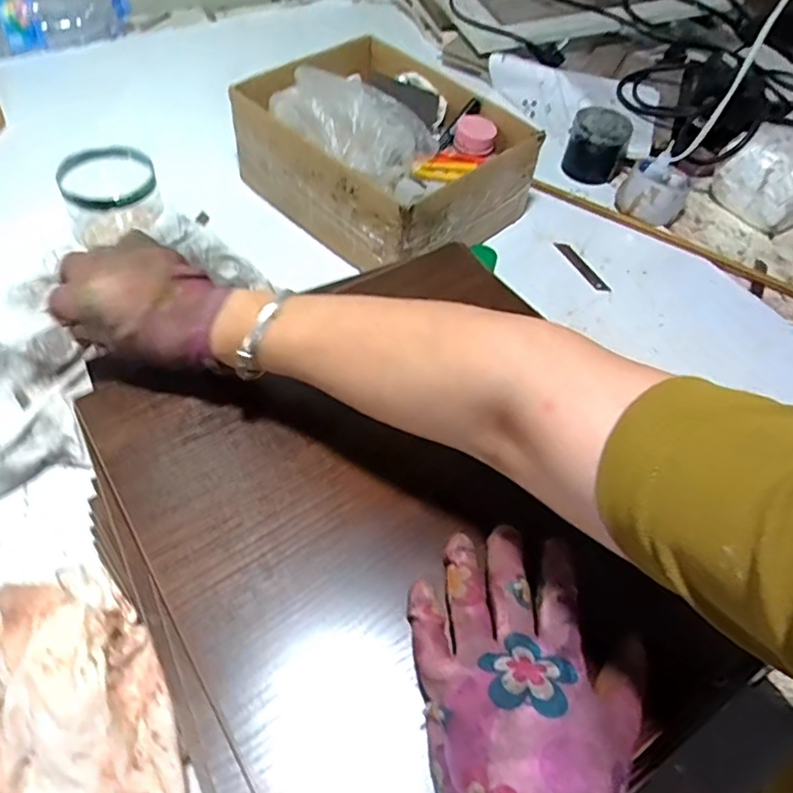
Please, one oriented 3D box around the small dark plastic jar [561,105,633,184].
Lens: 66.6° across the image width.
[{"bbox_3d":[0.295,-0.368,0.889,0.085,0.081,0.079,2,53,-3],"label":"small dark plastic jar"}]

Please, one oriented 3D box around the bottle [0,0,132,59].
[{"bbox_3d":[-0.561,-0.622,0.985,0.253,0.089,0.070,-35,63,-26],"label":"bottle"}]

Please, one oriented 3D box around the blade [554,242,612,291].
[{"bbox_3d":[0.239,-0.167,0.778,0.021,0.005,0.104,-15,52,-15],"label":"blade"}]

